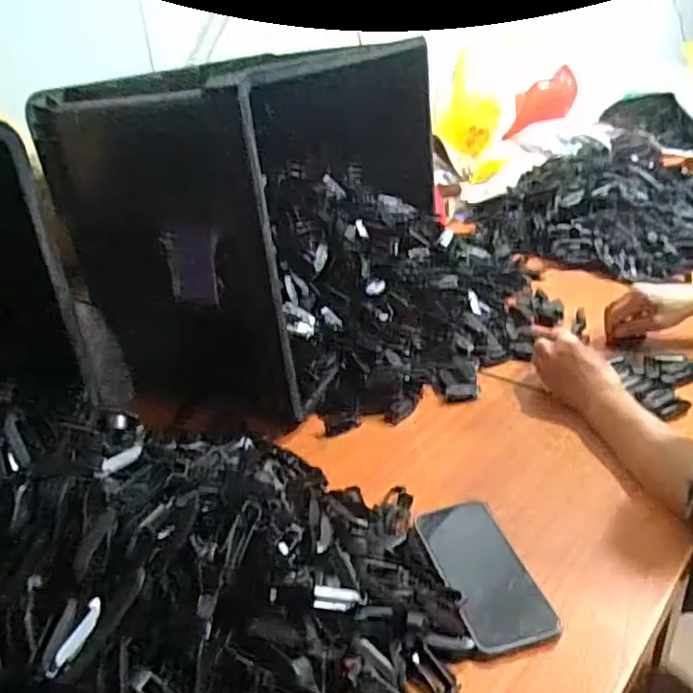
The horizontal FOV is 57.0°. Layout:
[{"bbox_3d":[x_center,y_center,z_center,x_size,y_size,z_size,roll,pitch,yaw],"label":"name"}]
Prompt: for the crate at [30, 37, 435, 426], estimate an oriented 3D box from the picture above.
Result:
[{"bbox_3d":[-0.111,-0.223,0.994,0.326,0.411,0.577,8,31,23],"label":"crate"}]

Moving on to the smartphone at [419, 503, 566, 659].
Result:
[{"bbox_3d":[0.123,0.201,0.588,0.079,0.014,0.166,-11,29,-11],"label":"smartphone"}]

